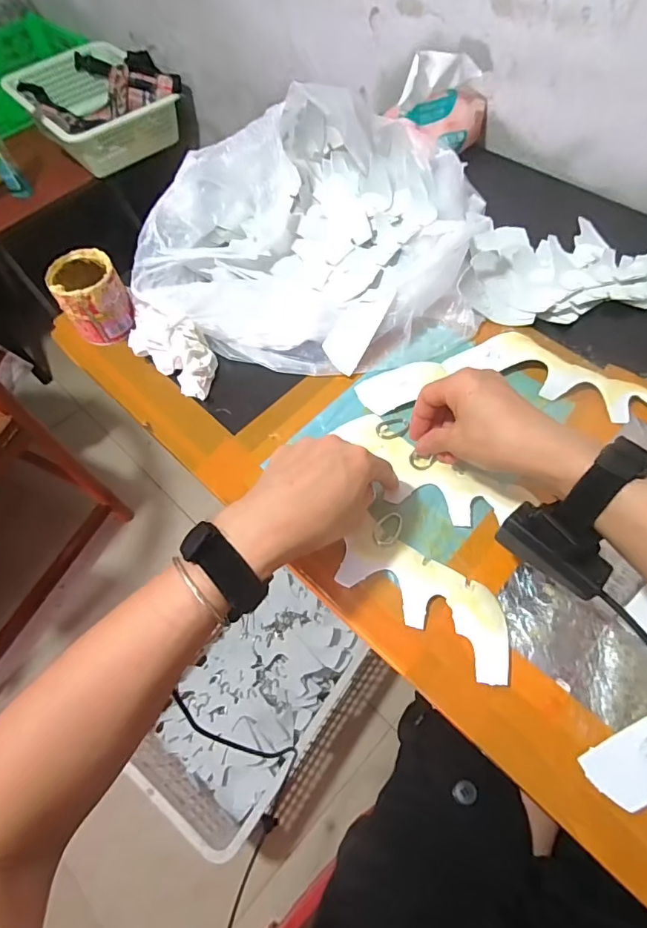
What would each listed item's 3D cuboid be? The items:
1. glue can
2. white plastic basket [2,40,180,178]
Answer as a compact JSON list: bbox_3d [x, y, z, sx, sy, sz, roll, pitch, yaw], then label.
[{"bbox_3d":[-0.240,-0.175,0.497,0.064,0.068,0.071,-29,64,-12],"label":"glue can"},{"bbox_3d":[-0.539,-0.825,1.101,0.269,0.102,0.416,-39,66,-16],"label":"white plastic basket"}]

